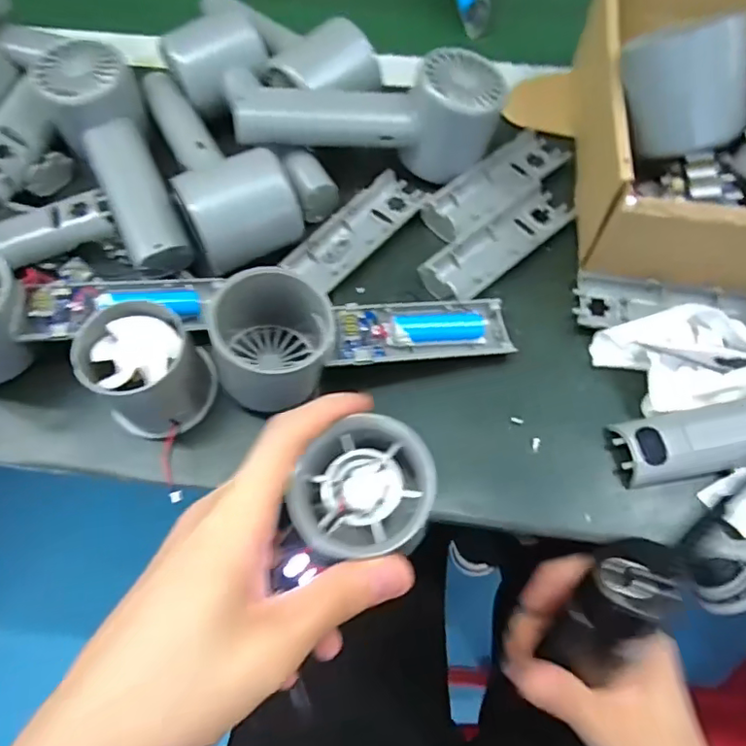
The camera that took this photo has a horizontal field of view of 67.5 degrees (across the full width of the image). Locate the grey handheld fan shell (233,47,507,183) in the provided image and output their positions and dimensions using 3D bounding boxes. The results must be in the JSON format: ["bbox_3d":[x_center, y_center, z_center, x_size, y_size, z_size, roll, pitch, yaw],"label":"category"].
[{"bbox_3d":[-0.001,-0.150,0.343,0.152,0.056,0.051,-9,65,-3],"label":"grey handheld fan shell"}]

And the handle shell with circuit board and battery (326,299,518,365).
[{"bbox_3d":[0.026,-0.023,0.301,0.099,0.017,0.032,-5,64,-17],"label":"handle shell with circuit board and battery"}]

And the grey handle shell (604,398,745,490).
[{"bbox_3d":[0.177,0.031,0.281,0.107,0.018,0.034,-9,65,-3],"label":"grey handle shell"}]

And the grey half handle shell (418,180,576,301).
[{"bbox_3d":[0.076,-0.079,0.339,0.105,0.012,0.035,-38,70,-15],"label":"grey half handle shell"}]

